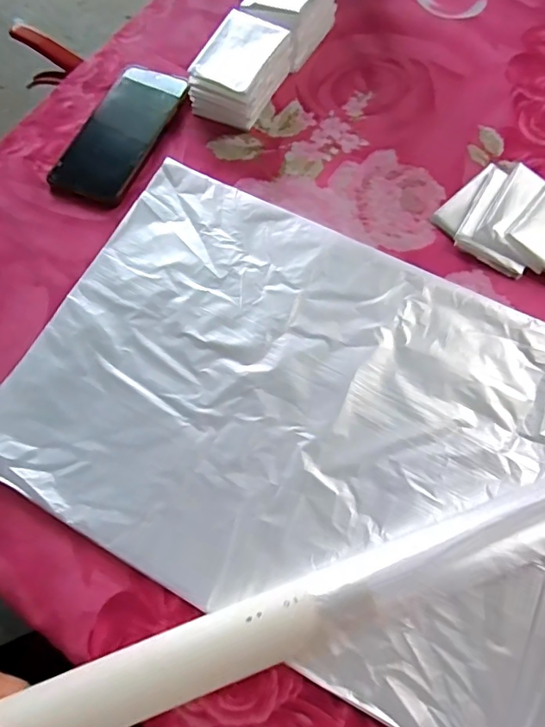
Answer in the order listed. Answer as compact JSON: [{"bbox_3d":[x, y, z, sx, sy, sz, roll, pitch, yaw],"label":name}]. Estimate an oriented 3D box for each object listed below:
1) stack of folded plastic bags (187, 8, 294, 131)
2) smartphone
[{"bbox_3d":[-0.031,-0.284,0.476,0.066,0.057,0.096,28,73,13],"label":"stack of folded plastic bags"},{"bbox_3d":[-0.148,-0.229,0.481,0.076,0.014,0.166,22,72,11],"label":"smartphone"}]

